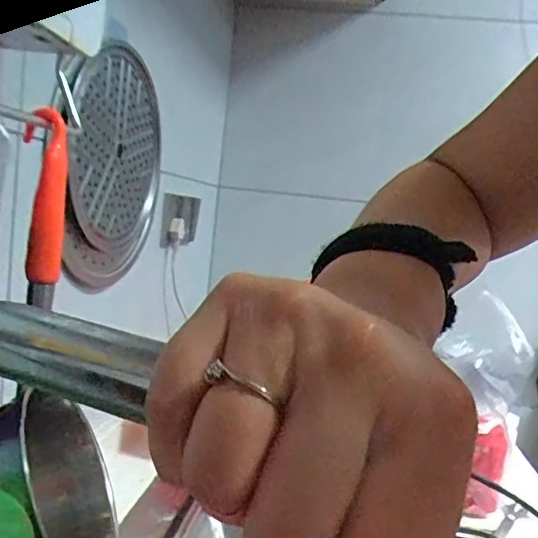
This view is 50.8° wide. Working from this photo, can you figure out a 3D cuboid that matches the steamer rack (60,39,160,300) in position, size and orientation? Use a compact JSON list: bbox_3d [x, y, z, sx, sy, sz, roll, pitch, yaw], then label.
[{"bbox_3d":[-0.160,-0.102,0.617,0.018,0.250,0.207,13,18,9],"label":"steamer rack"}]

